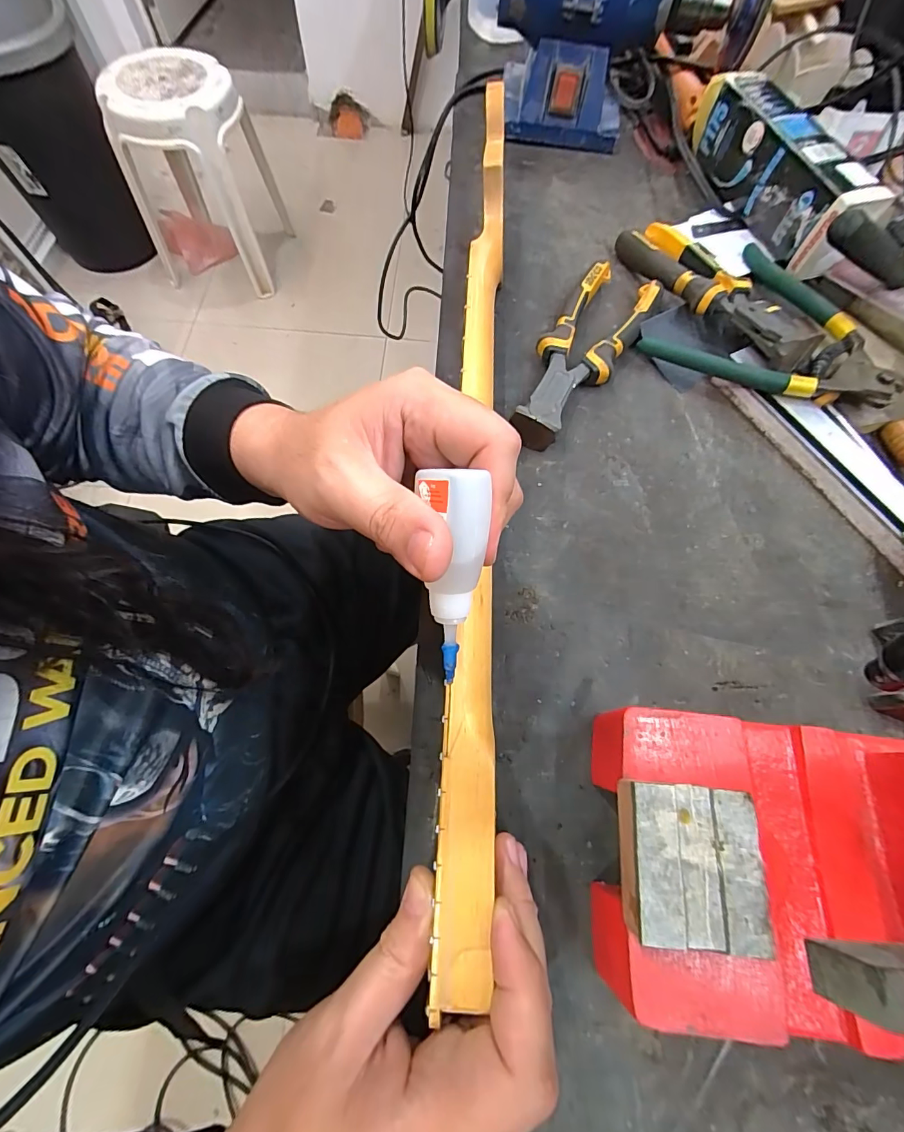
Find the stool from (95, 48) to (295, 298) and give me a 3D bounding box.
[{"bbox_3d":[-0.765,-1.146,1.341,0.396,0.467,0.375,-1,68,-3],"label":"stool"}]

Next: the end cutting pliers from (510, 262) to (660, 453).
[{"bbox_3d":[0.106,-0.177,0.366,0.059,0.030,0.199,30,70,11],"label":"end cutting pliers"}]

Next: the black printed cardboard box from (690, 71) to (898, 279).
[{"bbox_3d":[0.302,-0.374,0.412,0.060,0.057,0.222,-13,68,-6],"label":"black printed cardboard box"}]

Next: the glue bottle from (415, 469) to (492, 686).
[{"bbox_3d":[-0.002,0.006,0.183,0.026,0.018,0.087,4,108,1],"label":"glue bottle"}]

